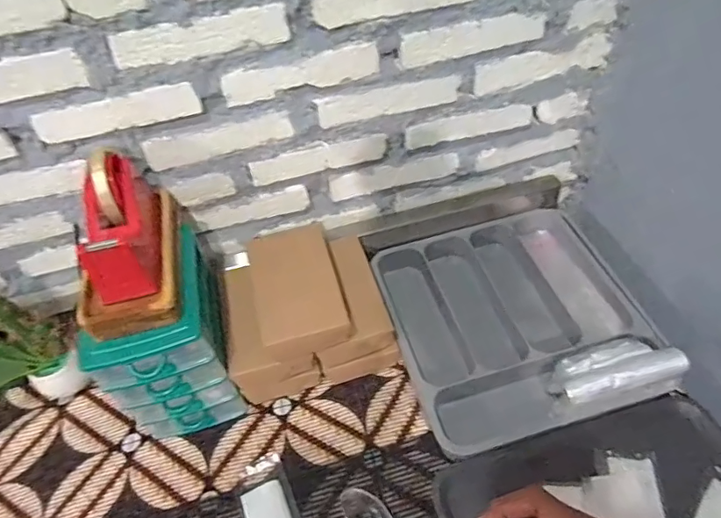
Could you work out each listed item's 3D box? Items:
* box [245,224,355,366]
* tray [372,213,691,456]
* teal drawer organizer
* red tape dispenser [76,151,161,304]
[{"bbox_3d":[-0.083,0.037,0.669,0.111,0.040,0.177,-15,47,-7],"label":"box"},{"bbox_3d":[0.213,0.083,0.744,0.325,0.073,0.348,-14,47,-7],"label":"tray"},{"bbox_3d":[-0.254,0.114,0.672,0.145,0.214,0.159,-16,47,-9],"label":"teal drawer organizer"},{"bbox_3d":[-0.270,-0.051,0.568,0.058,0.107,0.168,-11,49,-4],"label":"red tape dispenser"}]

